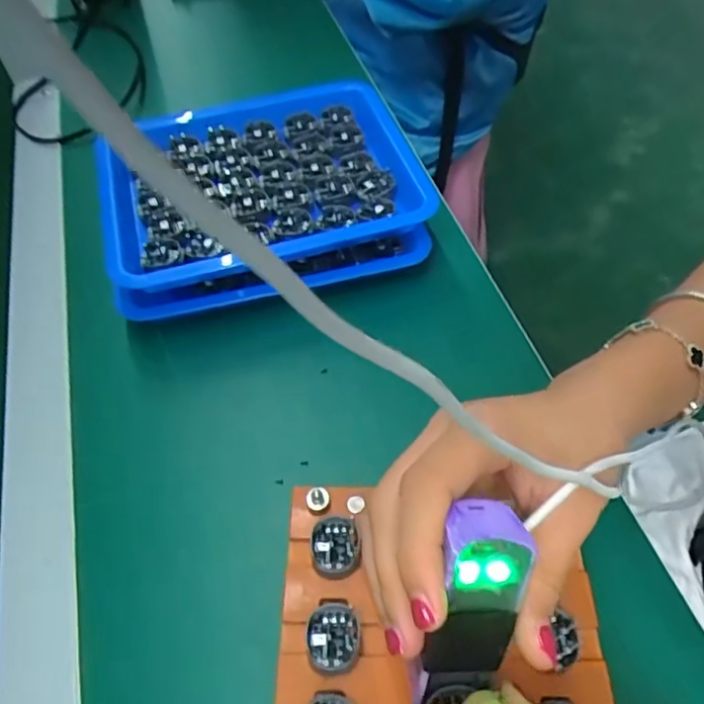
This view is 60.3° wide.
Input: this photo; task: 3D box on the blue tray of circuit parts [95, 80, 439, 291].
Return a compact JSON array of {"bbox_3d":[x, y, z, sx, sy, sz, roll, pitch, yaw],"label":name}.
[{"bbox_3d":[-0.064,-0.127,0.430,0.216,0.031,0.164,-15,55,-7],"label":"blue tray of circuit parts"}]

